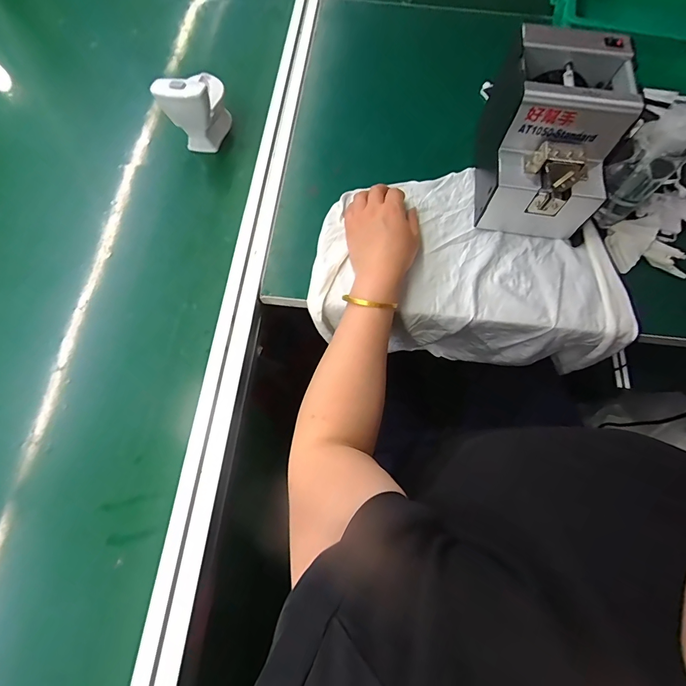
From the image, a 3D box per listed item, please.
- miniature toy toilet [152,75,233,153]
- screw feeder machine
[{"bbox_3d":[-0.199,-0.325,0.516,0.060,0.097,0.085,6,70,2],"label":"miniature toy toilet"},{"bbox_3d":[0.254,-0.246,0.458,0.139,0.147,0.177,10,70,3],"label":"screw feeder machine"}]

